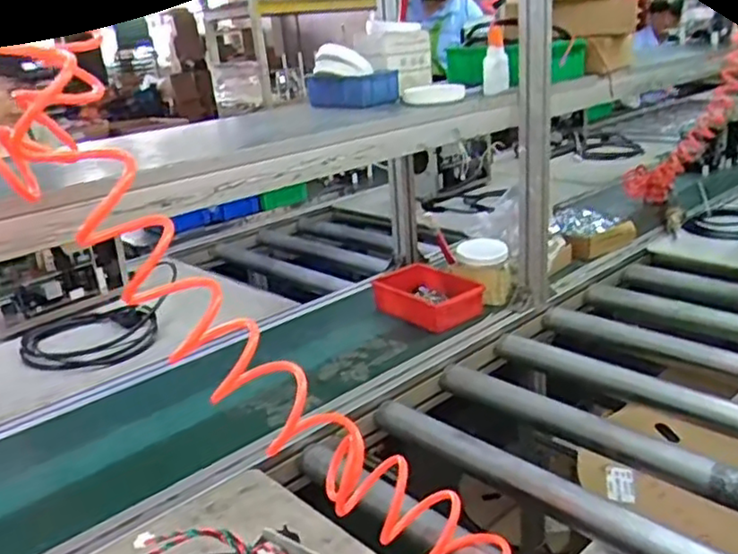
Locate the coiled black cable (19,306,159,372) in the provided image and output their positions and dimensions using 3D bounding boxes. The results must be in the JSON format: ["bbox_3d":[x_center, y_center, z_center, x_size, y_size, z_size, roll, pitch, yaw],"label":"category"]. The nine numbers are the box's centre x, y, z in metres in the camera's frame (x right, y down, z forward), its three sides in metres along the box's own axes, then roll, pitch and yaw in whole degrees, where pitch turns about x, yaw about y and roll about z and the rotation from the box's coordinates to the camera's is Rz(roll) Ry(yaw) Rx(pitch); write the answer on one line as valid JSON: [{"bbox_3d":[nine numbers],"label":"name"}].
[{"bbox_3d":[-0.536,0.115,1.301,0.234,0.028,0.304,-20,25,-35],"label":"coiled black cable"}]

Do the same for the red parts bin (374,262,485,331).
[{"bbox_3d":[0.104,0.036,1.311,0.140,0.060,0.222,-18,24,-32],"label":"red parts bin"}]

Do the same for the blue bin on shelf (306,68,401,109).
[{"bbox_3d":[-0.035,-0.319,1.149,0.093,0.053,0.143,-22,26,-38],"label":"blue bin on shelf"}]

